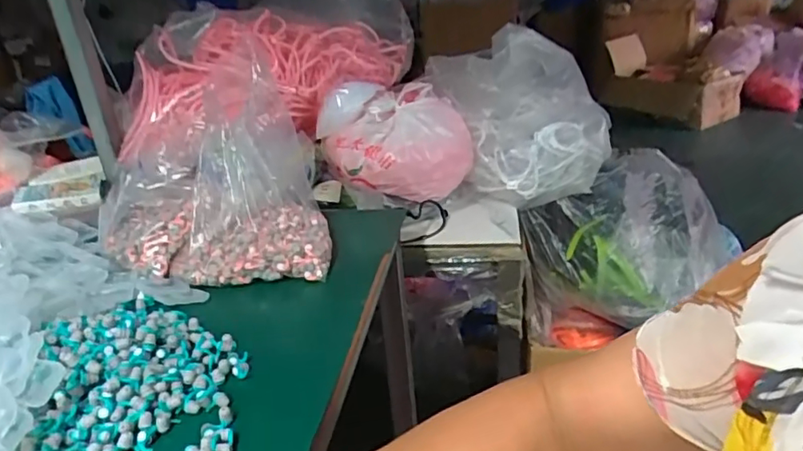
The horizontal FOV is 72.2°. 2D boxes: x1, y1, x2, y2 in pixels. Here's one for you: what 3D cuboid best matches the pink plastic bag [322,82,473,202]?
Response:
[{"bbox_3d":[0.004,-0.146,0.958,0.246,0.156,0.166,-20,29,-29],"label":"pink plastic bag"}]

